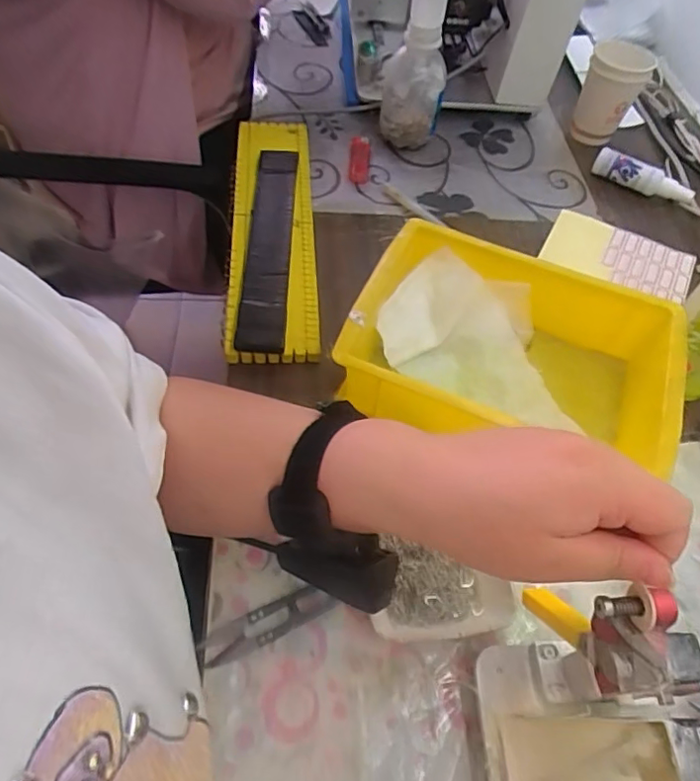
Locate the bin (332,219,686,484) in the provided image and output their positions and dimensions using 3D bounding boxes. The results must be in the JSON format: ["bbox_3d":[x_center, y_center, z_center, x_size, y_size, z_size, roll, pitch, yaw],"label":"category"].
[{"bbox_3d":[0.126,-0.027,0.456,0.244,0.074,0.175,19,57,9],"label":"bin"}]

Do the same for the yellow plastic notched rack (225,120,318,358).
[{"bbox_3d":[-0.078,-0.169,0.564,0.081,0.027,0.338,-2,56,-5],"label":"yellow plastic notched rack"}]

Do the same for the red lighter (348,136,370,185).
[{"bbox_3d":[0.011,-0.269,0.652,0.023,0.011,0.081,3,55,-3],"label":"red lighter"}]

